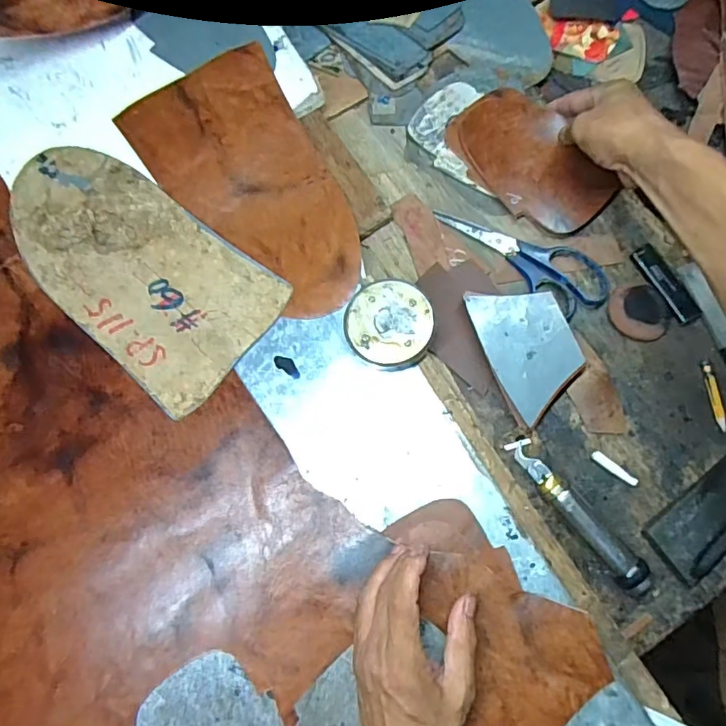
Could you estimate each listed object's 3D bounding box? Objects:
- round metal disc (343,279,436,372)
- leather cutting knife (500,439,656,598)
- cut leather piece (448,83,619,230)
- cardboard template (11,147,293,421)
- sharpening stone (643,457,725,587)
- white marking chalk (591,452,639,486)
[{"bbox_3d":[0.023,-0.033,0.455,0.075,0.028,0.078,0,79,-3],"label":"round metal disc"},{"bbox_3d":[0.177,0.122,0.427,0.024,0.026,0.143,-36,83,-8],"label":"leather cutting knife"},{"bbox_3d":[0.163,-0.202,0.510,0.095,0.023,0.168,-43,81,-8],"label":"cut leather piece"},{"bbox_3d":[-0.217,-0.087,0.482,0.272,0.009,0.147,36,82,5],"label":"cardboard template"},{"bbox_3d":[0.306,0.113,0.430,0.155,0.017,0.053,-38,83,-9],"label":"sharpening stone"},{"bbox_3d":[0.217,0.091,0.444,0.042,0.005,0.009,39,80,5],"label":"white marking chalk"}]

